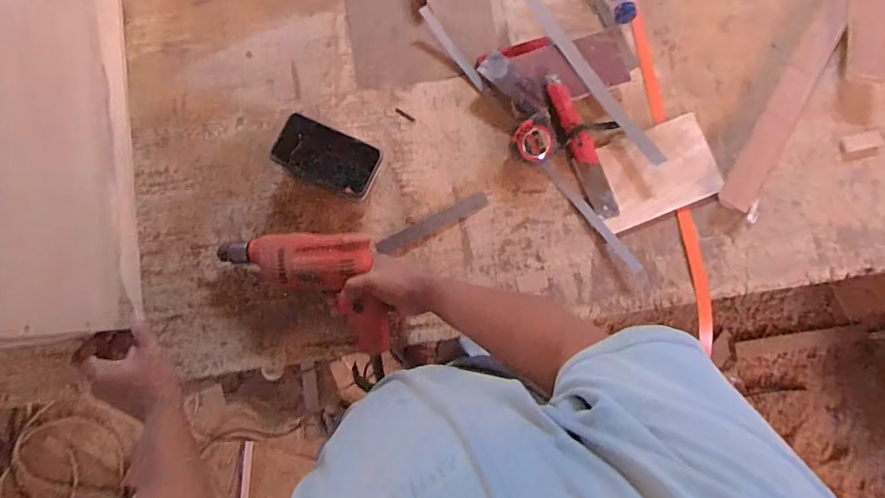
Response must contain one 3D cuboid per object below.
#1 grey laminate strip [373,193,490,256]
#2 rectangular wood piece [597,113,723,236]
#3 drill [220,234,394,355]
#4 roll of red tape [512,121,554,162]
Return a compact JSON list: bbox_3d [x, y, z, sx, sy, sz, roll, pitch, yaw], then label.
[{"bbox_3d":[-0.014,-0.037,0.723,0.179,0.004,0.026,-28,84,-6],"label":"grey laminate strip"},{"bbox_3d":[0.324,-0.118,0.738,0.186,0.015,0.130,-21,83,-5],"label":"rectangular wood piece"},{"bbox_3d":[-0.192,0.062,0.658,0.227,0.067,0.160,-1,82,-2],"label":"drill"},{"bbox_3d":[0.133,-0.158,0.711,0.064,0.028,0.050,28,98,-17],"label":"roll of red tape"}]

